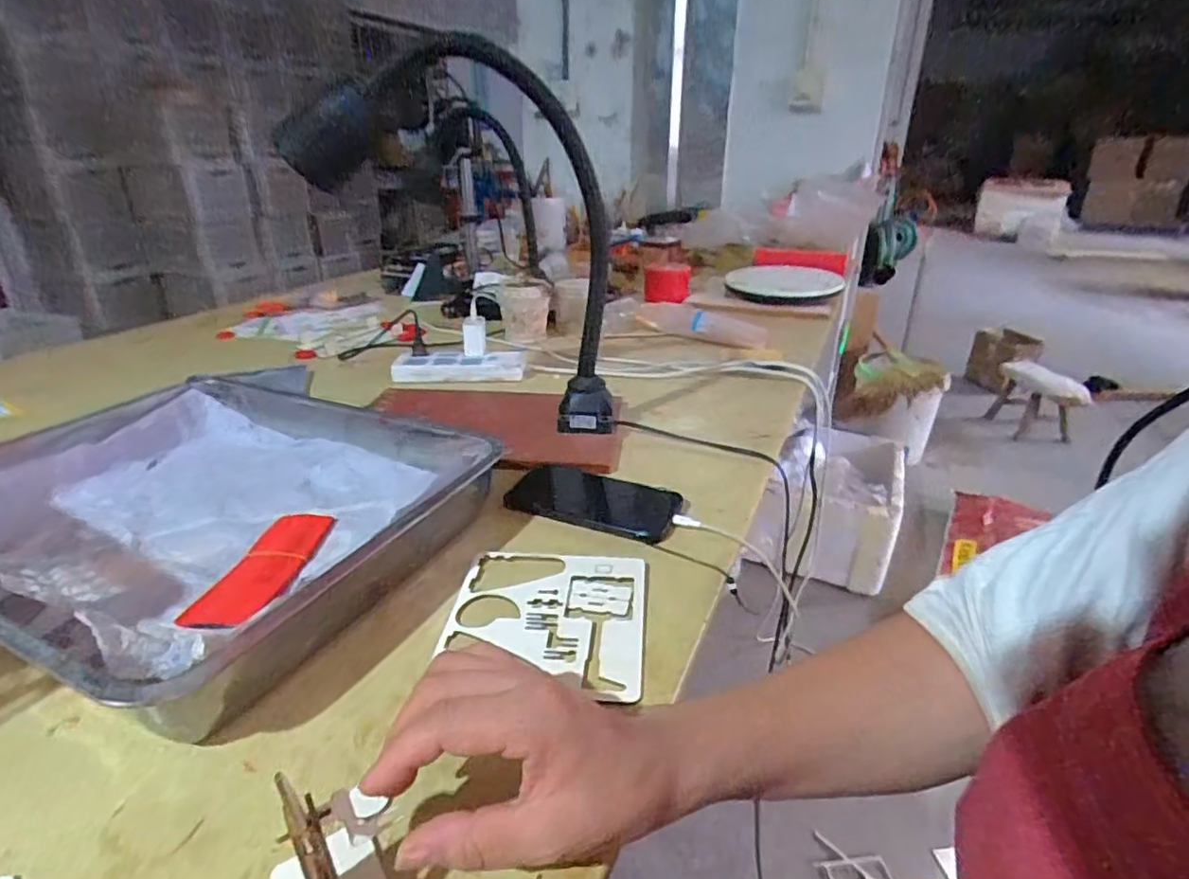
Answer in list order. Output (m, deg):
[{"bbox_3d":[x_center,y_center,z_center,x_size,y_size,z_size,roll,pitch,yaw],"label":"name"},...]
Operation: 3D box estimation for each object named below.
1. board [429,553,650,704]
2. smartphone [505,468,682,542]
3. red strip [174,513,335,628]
[{"bbox_3d":[-0.035,0.128,0.455,0.143,0.007,0.139,2,25,5],"label":"board"},{"bbox_3d":[0.003,0.055,0.595,0.160,0.014,0.081,10,27,21],"label":"smartphone"},{"bbox_3d":[-0.263,0.100,0.494,0.060,0.005,0.140,2,25,4],"label":"red strip"}]

